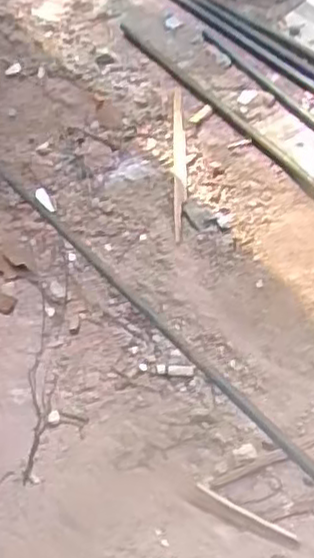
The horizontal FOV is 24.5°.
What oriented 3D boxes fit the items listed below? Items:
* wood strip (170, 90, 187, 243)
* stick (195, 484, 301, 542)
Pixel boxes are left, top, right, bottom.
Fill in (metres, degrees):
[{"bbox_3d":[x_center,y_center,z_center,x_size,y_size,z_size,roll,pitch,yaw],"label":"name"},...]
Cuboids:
[{"bbox_3d":[0.020,-0.107,0.658,0.013,0.006,0.158,-2,65,4],"label":"wood strip"},{"bbox_3d":[0.062,0.163,0.507,0.076,0.004,0.005,23,57,22],"label":"stick"}]

